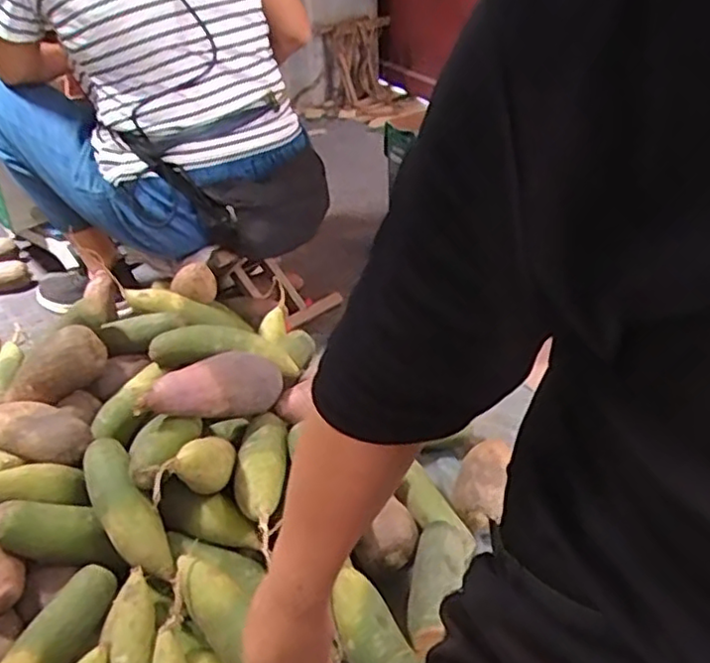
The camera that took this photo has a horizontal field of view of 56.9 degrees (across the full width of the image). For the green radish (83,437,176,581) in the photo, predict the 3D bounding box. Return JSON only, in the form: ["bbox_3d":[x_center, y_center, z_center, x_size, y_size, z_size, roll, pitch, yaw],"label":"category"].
[{"bbox_3d":[-0.251,0.187,0.710,0.053,0.044,0.171,-23,60,-29],"label":"green radish"}]

